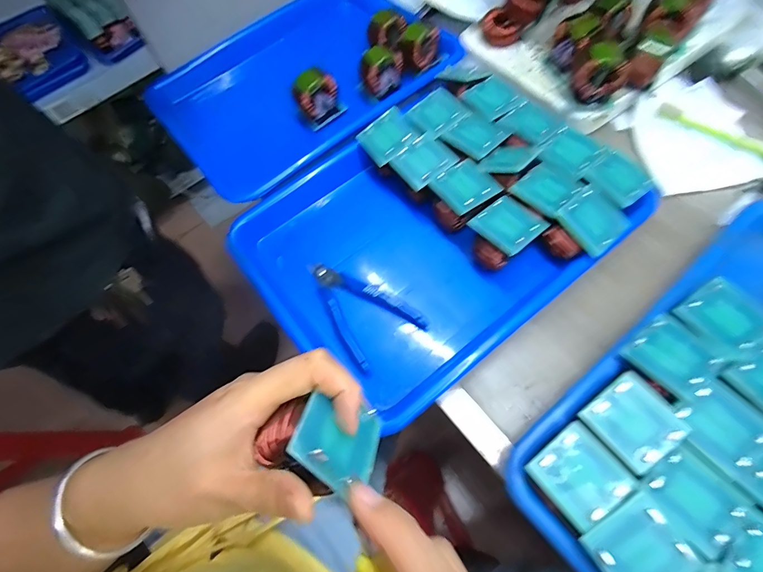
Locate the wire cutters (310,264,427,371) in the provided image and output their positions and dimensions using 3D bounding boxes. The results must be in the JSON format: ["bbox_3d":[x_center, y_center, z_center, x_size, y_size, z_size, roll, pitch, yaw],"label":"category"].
[{"bbox_3d":[-0.020,0.013,0.351,0.065,0.017,0.110,-35,65,-10],"label":"wire cutters"}]

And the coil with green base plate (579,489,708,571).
[{"bbox_3d":[0.145,0.149,0.218,0.047,0.008,0.044,-33,69,-11],"label":"coil with green base plate"}]

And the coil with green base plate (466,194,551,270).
[{"bbox_3d":[0.105,-0.041,0.342,0.053,0.050,0.047,-39,66,-12],"label":"coil with green base plate"}]

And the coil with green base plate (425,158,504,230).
[{"bbox_3d":[0.076,-0.079,0.366,0.049,0.049,0.050,-36,66,-10],"label":"coil with green base plate"}]

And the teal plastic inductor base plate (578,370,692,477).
[{"bbox_3d":[0.161,0.086,0.249,0.049,0.010,0.046,-36,66,-10],"label":"teal plastic inductor base plate"}]

